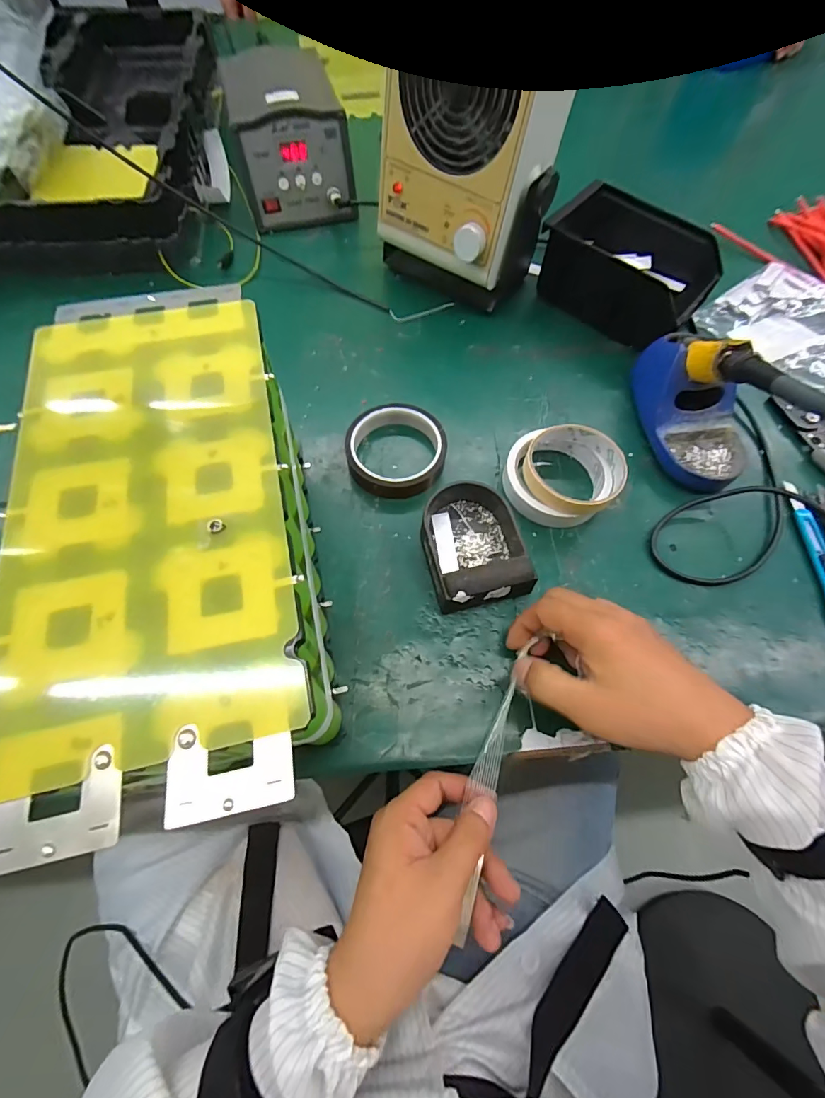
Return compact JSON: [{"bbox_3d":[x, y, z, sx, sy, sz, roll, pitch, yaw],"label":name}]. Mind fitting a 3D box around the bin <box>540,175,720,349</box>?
[{"bbox_3d":[0.231,-0.303,0.488,0.170,0.068,0.117,39,72,14],"label":"bin"}]

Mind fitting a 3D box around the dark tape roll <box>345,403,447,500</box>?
[{"bbox_3d":[-0.017,-0.091,0.421,0.087,0.026,0.091,0,67,0],"label":"dark tape roll"}]

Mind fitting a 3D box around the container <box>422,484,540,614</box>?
[{"bbox_3d":[0.049,-0.007,0.371,0.083,0.036,0.104,-15,68,-6],"label":"container"}]

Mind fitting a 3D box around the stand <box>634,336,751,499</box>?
[{"bbox_3d":[0.271,-0.138,0.414,0.092,0.080,0.154,-6,68,-3],"label":"stand"}]

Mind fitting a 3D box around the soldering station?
[{"bbox_3d":[-0.150,-0.488,0.549,0.136,0.103,0.149,-14,68,-6],"label":"soldering station"}]

